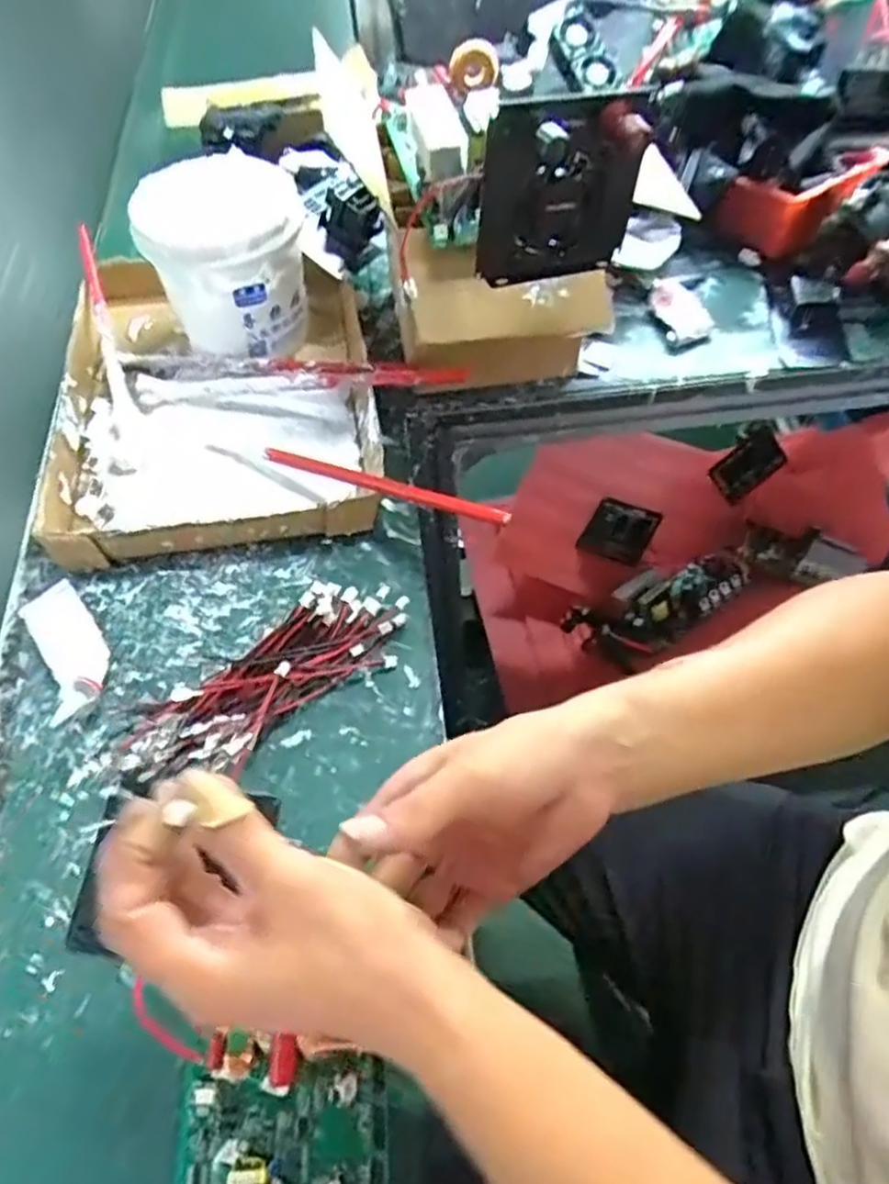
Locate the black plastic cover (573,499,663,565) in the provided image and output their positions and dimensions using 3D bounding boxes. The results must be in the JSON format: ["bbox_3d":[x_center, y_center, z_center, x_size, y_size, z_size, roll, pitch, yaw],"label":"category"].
[{"bbox_3d":[0.254,-0.089,1.037,0.095,0.084,0.023,20,17,7],"label":"black plastic cover"}]

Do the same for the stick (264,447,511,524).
[{"bbox_3d":[-0.046,-0.075,0.493,0.205,0.014,0.009,19,59,28],"label":"stick"}]

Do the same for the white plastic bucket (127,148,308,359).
[{"bbox_3d":[-0.172,-0.269,0.580,0.121,0.115,0.117,-5,58,-1],"label":"white plastic bucket"}]

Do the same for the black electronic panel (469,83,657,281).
[{"bbox_3d":[0.065,-0.221,0.393,0.086,0.094,0.026,-14,60,-9],"label":"black electronic panel"}]

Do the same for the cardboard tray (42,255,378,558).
[{"bbox_3d":[-0.184,-0.164,0.571,0.238,0.036,0.300,-8,58,-3],"label":"cardboard tray"}]

